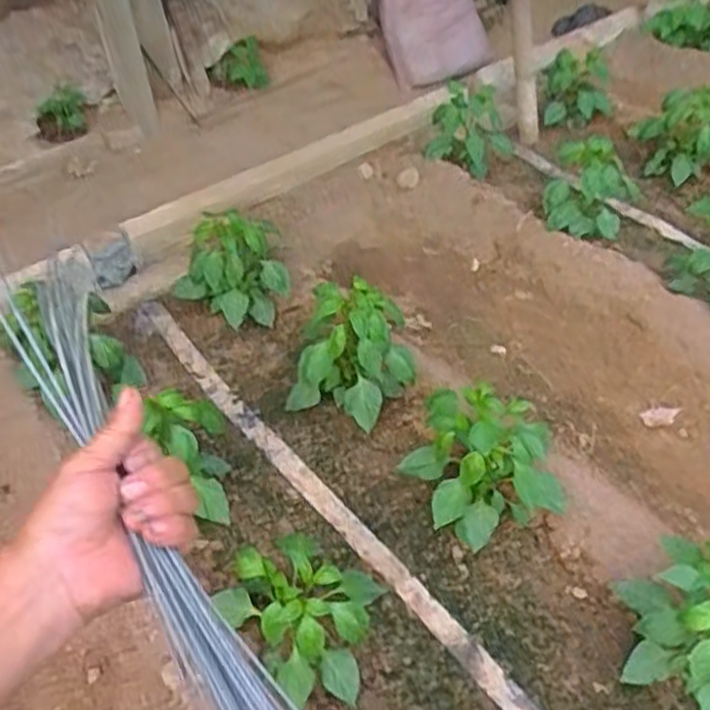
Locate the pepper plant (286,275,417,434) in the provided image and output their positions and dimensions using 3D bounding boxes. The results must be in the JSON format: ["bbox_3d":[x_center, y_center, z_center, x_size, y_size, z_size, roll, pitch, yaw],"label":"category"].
[{"bbox_3d":[0.009,-0.017,1.806,0.281,0.337,0.272,10,46,12],"label":"pepper plant"}]

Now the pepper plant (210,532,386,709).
[{"bbox_3d":[-0.106,0.471,1.414,0.292,0.229,0.251,14,47,15],"label":"pepper plant"}]

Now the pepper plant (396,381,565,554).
[{"bbox_3d":[0.266,0.239,1.587,0.293,0.288,0.272,-1,45,1],"label":"pepper plant"}]

